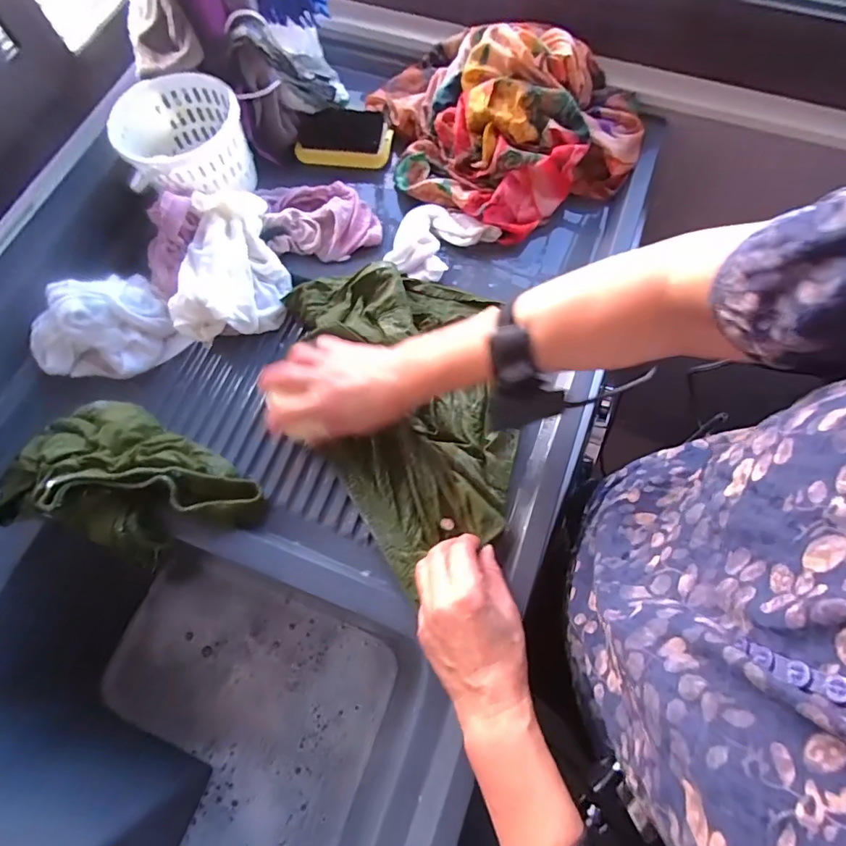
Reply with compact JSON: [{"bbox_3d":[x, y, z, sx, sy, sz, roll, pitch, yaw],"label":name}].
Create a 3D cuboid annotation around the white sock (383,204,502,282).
[{"bbox_3d":[0.019,-0.201,0.534,0.102,0.021,0.092,26,73,10],"label":"white sock"}]

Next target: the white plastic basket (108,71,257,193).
[{"bbox_3d":[-0.267,-0.317,0.544,0.137,0.081,0.134,-18,71,-5],"label":"white plastic basket"}]

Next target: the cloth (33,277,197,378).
[{"bbox_3d":[-0.341,-0.098,0.501,0.139,0.067,0.101,-35,73,-10],"label":"cloth"}]

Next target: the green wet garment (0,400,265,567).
[{"bbox_3d":[-0.286,0.050,0.440,0.235,0.066,0.139,17,72,8],"label":"green wet garment"}]

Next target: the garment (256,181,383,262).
[{"bbox_3d":[-0.118,-0.236,0.546,0.133,0.030,0.093,-2,70,1],"label":"garment"}]

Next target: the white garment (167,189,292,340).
[{"bbox_3d":[-0.213,-0.172,0.513,0.115,0.066,0.153,-14,70,-3],"label":"white garment"}]

